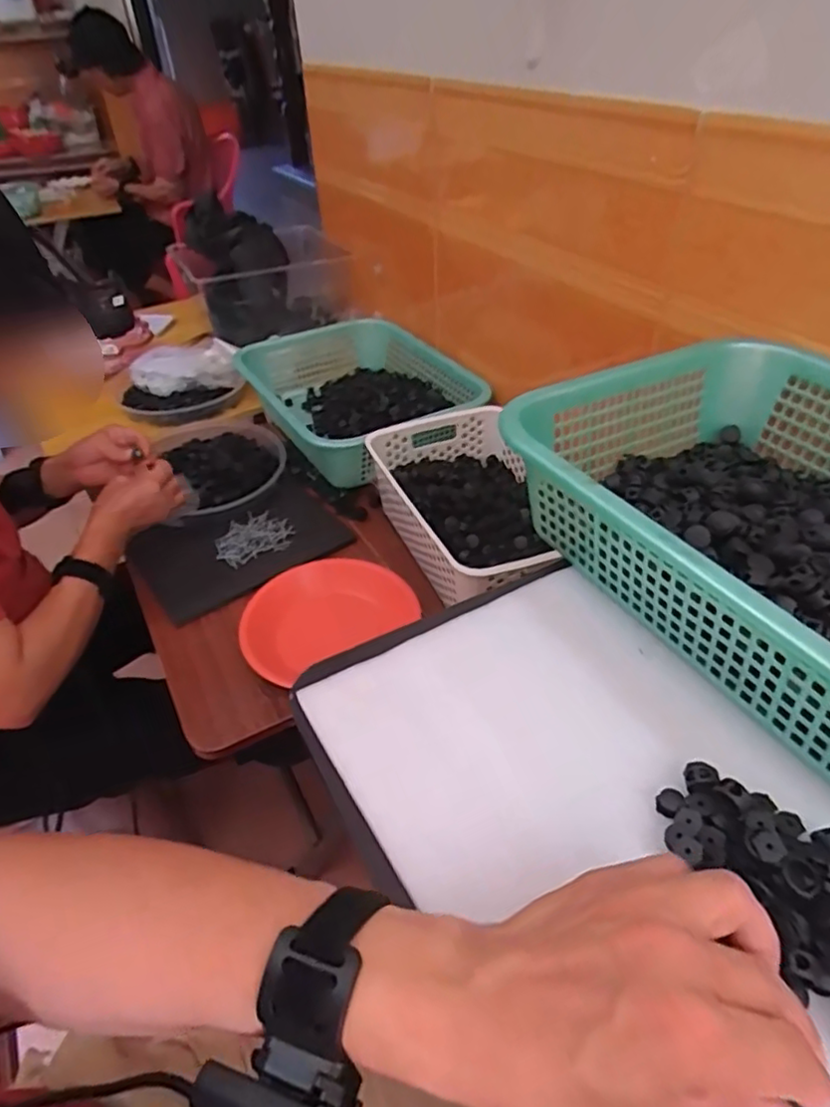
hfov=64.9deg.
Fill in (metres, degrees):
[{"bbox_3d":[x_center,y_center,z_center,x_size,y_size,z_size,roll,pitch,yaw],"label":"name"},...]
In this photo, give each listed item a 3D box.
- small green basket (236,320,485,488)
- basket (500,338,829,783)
[{"bbox_3d":[-0.084,-0.257,1.063,0.309,0.096,0.411,-22,44,-20],"label":"small green basket"},{"bbox_3d":[0.269,-0.016,0.429,0.293,0.097,0.381,-23,44,-21],"label":"basket"}]

